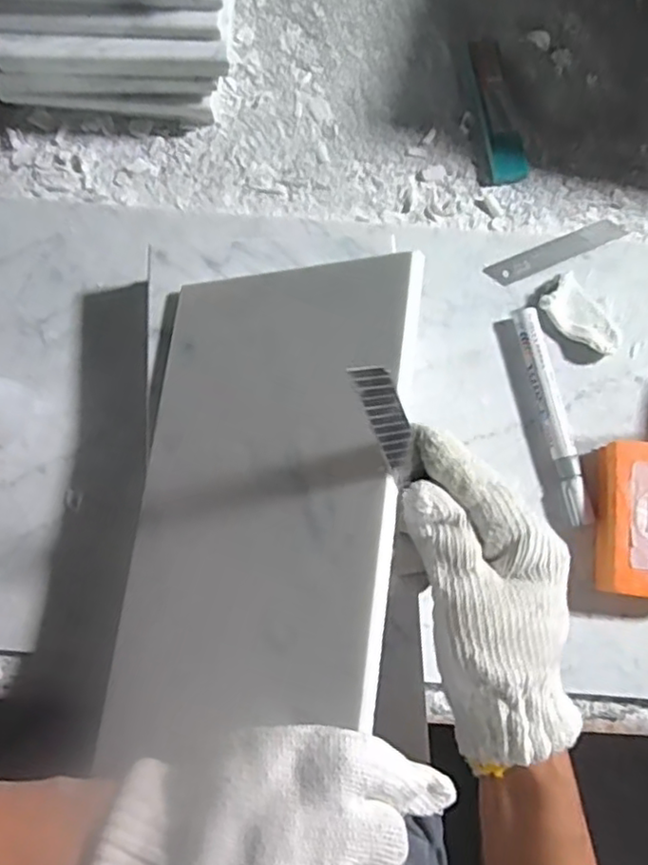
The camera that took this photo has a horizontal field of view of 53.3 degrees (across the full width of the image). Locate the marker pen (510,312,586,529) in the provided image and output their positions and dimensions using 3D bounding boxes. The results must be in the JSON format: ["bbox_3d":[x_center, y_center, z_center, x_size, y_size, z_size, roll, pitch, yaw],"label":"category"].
[{"bbox_3d":[0.150,-0.013,0.421,0.020,0.016,0.144,-12,78,-2],"label":"marker pen"}]

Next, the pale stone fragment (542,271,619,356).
[{"bbox_3d":[0.174,-0.077,0.437,0.034,0.015,0.058,-41,81,-8],"label":"pale stone fragment"}]

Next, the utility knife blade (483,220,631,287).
[{"bbox_3d":[0.166,-0.128,0.457,0.107,0.004,0.018,-24,76,-9],"label":"utility knife blade"}]

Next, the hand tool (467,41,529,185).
[{"bbox_3d":[0.127,-0.240,0.480,0.028,0.011,0.118,-7,78,-1],"label":"hand tool"}]

